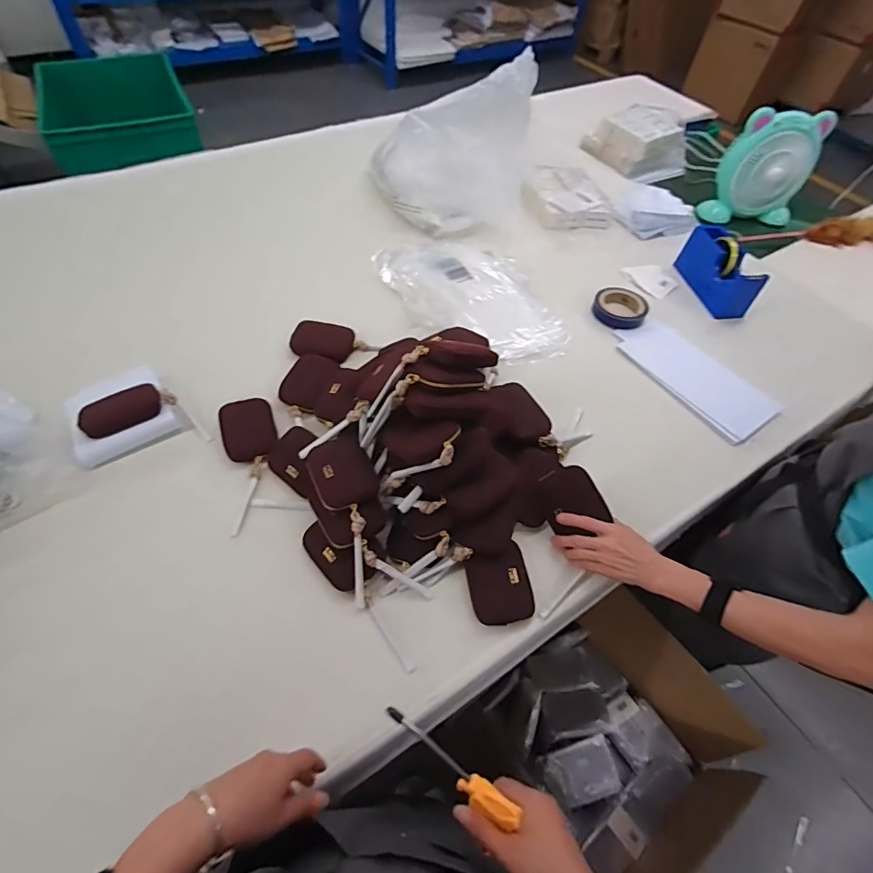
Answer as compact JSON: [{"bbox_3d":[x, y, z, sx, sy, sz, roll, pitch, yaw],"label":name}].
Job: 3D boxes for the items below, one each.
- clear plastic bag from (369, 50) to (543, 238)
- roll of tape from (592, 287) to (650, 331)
[{"bbox_3d":[0.025,-0.668,1.099,0.341,0.282,0.233,10,55,2],"label":"clear plastic bag"},{"bbox_3d":[0.395,-0.275,1.022,0.112,0.030,0.112,2,55,-3],"label":"roll of tape"}]

